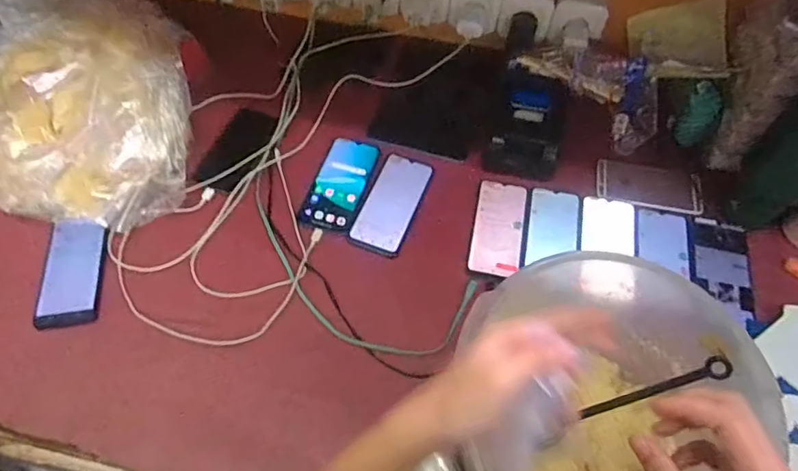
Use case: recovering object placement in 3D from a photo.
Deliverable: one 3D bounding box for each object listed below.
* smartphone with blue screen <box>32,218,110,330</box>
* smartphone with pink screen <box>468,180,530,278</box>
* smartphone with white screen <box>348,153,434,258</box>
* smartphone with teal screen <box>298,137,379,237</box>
[{"bbox_3d":[-0.426,0.049,0.691,0.076,0.008,0.142,-1,70,-6],"label":"smartphone with blue screen"},{"bbox_3d":[0.145,-0.014,0.757,0.074,0.008,0.164,12,58,5],"label":"smartphone with pink screen"},{"bbox_3d":[-0.010,-0.050,0.776,0.078,0.004,0.173,18,59,9],"label":"smartphone with white screen"},{"bbox_3d":[-0.088,-0.079,0.791,0.078,0.004,0.169,14,59,7],"label":"smartphone with teal screen"}]

